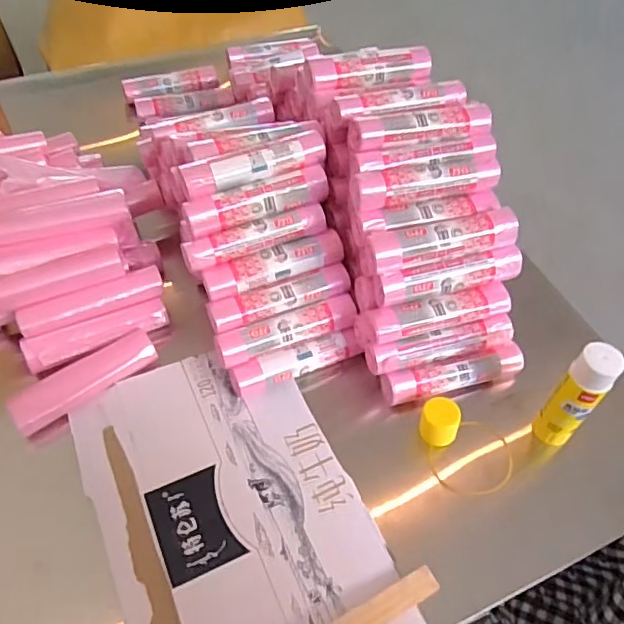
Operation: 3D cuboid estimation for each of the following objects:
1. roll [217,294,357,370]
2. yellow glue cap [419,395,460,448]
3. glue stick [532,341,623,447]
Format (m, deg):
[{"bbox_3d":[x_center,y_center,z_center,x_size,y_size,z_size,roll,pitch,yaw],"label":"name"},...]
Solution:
[{"bbox_3d":[-0.019,0.014,0.468,0.121,0.021,0.024,-19,56,-16],"label":"roll"},{"bbox_3d":[0.101,0.087,0.449,0.030,0.030,0.026,4,53,0],"label":"yellow glue cap"},{"bbox_3d":[0.195,0.065,0.420,0.029,0.103,0.026,39,61,24],"label":"glue stick"}]

